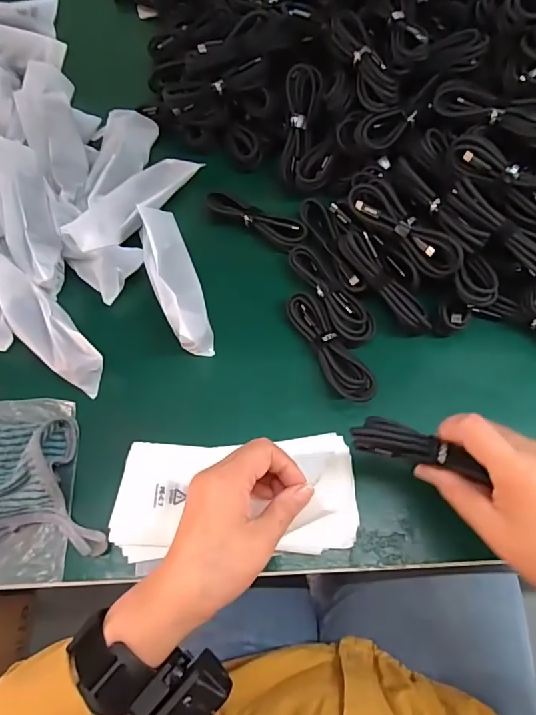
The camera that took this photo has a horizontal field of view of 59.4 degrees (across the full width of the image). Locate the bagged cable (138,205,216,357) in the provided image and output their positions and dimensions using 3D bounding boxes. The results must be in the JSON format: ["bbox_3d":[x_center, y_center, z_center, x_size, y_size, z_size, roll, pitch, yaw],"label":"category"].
[{"bbox_3d":[-0.087,-0.076,0.432,0.041,0.043,0.150,-19,68,-6],"label":"bagged cable"}]

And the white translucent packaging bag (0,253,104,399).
[{"bbox_3d":[-0.203,-0.033,0.415,0.042,0.023,0.151,-41,72,-14],"label":"white translucent packaging bag"}]

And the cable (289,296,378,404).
[{"bbox_3d":[0.052,-0.010,0.409,0.030,0.013,0.113,-28,69,-10],"label":"cable"}]

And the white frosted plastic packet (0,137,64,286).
[{"bbox_3d":[-0.230,-0.137,0.445,0.046,0.038,0.151,-19,81,-6],"label":"white frosted plastic packet"}]

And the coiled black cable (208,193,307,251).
[{"bbox_3d":[-0.012,-0.135,0.466,0.102,0.017,0.025,28,71,13],"label":"coiled black cable"}]

